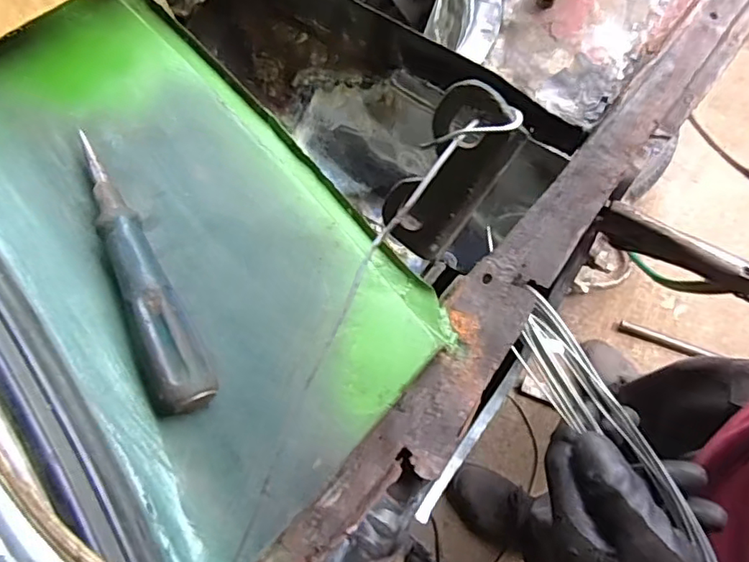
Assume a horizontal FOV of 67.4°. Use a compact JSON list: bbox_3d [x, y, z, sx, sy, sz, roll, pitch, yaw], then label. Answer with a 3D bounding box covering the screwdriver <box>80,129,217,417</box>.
[{"bbox_3d":[-0.113,-0.007,0.274,0.023,0.019,0.149,-25,74,-6],"label":"screwdriver"}]

